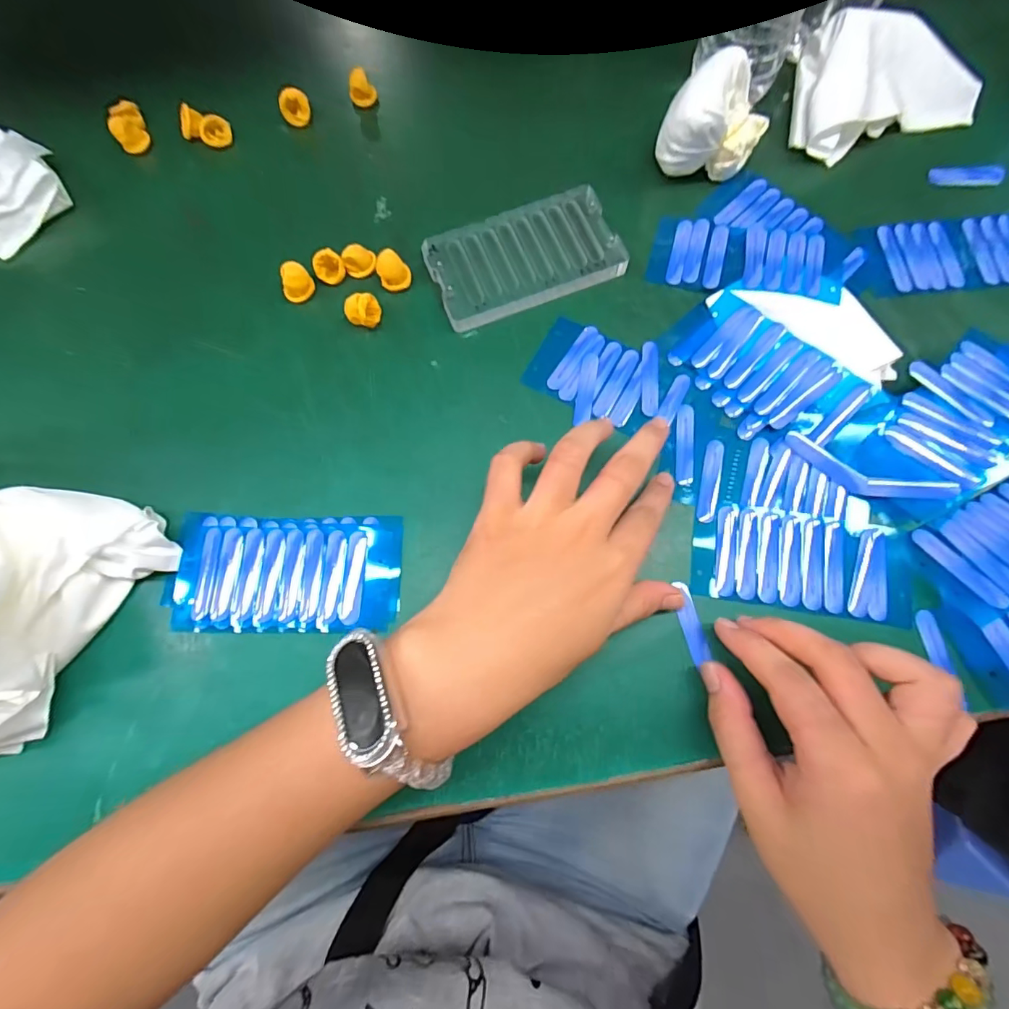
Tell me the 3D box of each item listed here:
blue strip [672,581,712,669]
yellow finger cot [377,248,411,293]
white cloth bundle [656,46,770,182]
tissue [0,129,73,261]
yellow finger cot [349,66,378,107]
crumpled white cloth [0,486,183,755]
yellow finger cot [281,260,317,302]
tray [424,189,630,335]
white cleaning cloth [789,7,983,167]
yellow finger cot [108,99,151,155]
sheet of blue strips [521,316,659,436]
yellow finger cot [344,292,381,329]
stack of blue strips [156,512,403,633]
[{"bbox_3d":[0.102,0.064,0.262,0.011,0.004,0.043,-8,72,-1],"label":"blue strip"},{"bbox_3d":[-0.073,-0.153,0.316,0.020,0.019,0.016,-13,74,-2],"label":"yellow finger cot"},{"bbox_3d":[0.136,-0.245,0.314,0.055,0.059,0.050,0,74,1],"label":"white cloth bundle"},{"bbox_3d":[-0.350,-0.216,0.335,0.064,0.033,0.079,44,80,12],"label":"tissue"},{"bbox_3d":[-0.106,-0.310,0.361,0.019,0.019,0.018,-16,74,-3],"label":"yellow finger cot"},{"bbox_3d":[-0.259,0.064,0.243,0.089,0.054,0.167,28,77,9],"label":"crumpled white cloth"},{"bbox_3d":[-0.137,-0.146,0.317,0.020,0.020,0.014,-35,76,-8],"label":"yellow finger cot"},{"bbox_3d":[0.014,-0.163,0.321,0.121,0.012,0.071,-21,75,-4],"label":"tray"},{"bbox_3d":[0.269,-0.285,0.330,0.130,0.048,0.074,-3,74,1],"label":"white cleaning cloth"},{"bbox_3d":[-0.278,-0.280,0.356,0.021,0.018,0.038,-25,75,-5],"label":"yellow finger cot"},{"bbox_3d":[0.057,-0.082,0.301,0.080,0.004,0.062,18,75,6],"label":"sheet of blue strips"},{"bbox_3d":[-0.090,-0.123,0.309,0.021,0.020,0.016,-19,75,-4],"label":"yellow finger cot"},{"bbox_3d":[-0.123,0.038,0.271,0.127,0.008,0.065,0,74,2],"label":"stack of blue strips"}]

